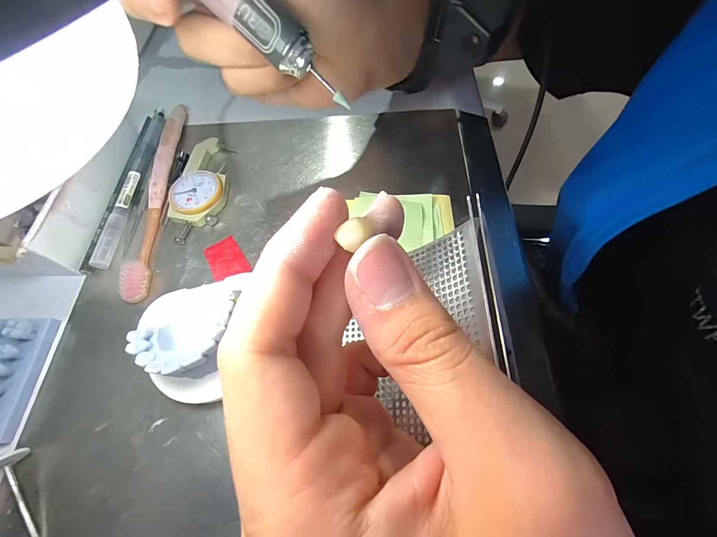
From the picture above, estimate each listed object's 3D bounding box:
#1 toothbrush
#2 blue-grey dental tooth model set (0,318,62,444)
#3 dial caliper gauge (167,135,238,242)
[{"bbox_3d":[-0.150,-0.061,0.237,0.013,0.012,0.178,-5,64,1],"label":"toothbrush"},{"bbox_3d":[-0.210,0.061,0.180,0.037,0.021,0.067,-2,65,3],"label":"blue-grey dental tooth model set"},{"bbox_3d":[-0.118,-0.063,0.237,0.037,0.011,0.093,-6,64,1],"label":"dial caliper gauge"}]

